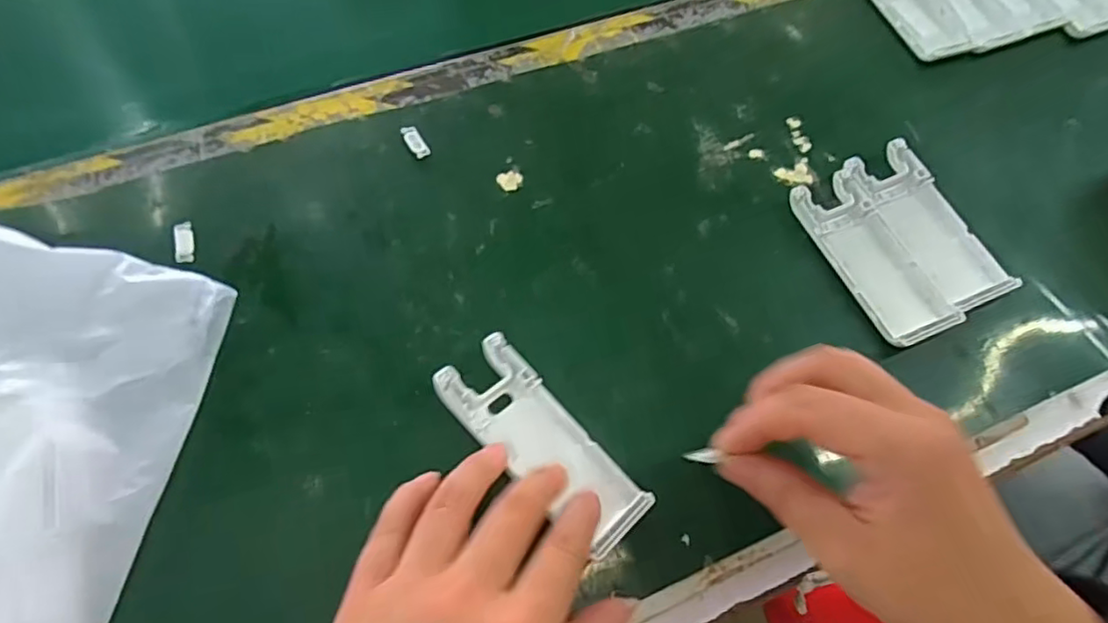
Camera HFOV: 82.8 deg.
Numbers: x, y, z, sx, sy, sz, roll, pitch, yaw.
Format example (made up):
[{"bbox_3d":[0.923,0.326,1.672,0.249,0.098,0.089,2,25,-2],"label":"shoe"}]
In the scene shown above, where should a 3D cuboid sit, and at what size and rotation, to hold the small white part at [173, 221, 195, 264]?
[{"bbox_3d":[-0.191,-0.036,0.325,0.009,0.004,0.025,-16,65,-10],"label":"small white part"}]

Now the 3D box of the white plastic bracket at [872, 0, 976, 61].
[{"bbox_3d":[0.246,-0.215,0.434,0.045,0.008,0.106,-16,65,-10],"label":"white plastic bracket"}]

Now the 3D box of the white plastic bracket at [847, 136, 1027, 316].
[{"bbox_3d":[0.208,-0.049,0.350,0.037,0.014,0.102,-21,67,-13],"label":"white plastic bracket"}]

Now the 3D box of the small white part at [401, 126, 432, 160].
[{"bbox_3d":[-0.080,-0.098,0.362,0.010,0.004,0.024,-29,68,-16],"label":"small white part"}]

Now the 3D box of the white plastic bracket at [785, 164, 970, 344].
[{"bbox_3d":[0.175,-0.031,0.346,0.043,0.010,0.103,-21,66,-12],"label":"white plastic bracket"}]

